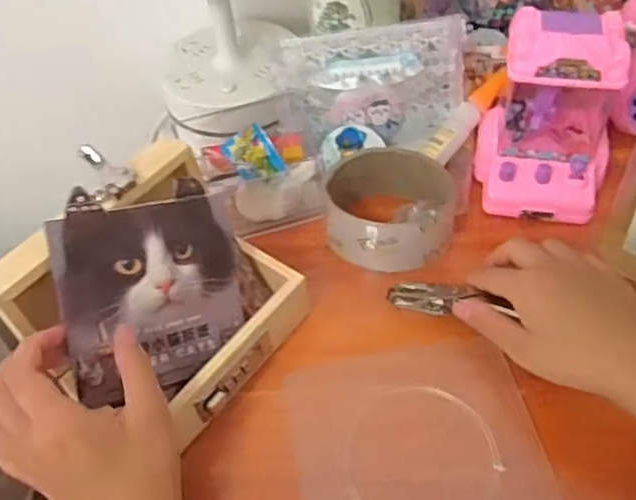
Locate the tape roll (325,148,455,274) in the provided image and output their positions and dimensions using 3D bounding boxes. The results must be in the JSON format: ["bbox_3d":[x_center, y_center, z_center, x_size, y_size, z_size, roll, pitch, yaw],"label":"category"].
[{"bbox_3d":[0.053,-0.028,0.476,0.092,0.047,0.084,-3,49,3],"label":"tape roll"}]

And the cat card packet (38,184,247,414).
[{"bbox_3d":[-0.097,0.022,0.385,0.110,0.117,0.008,-11,8,-36],"label":"cat card packet"}]

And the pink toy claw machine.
[{"bbox_3d":[0.173,-0.099,0.469,0.100,0.124,0.092,12,52,15],"label":"pink toy claw machine"}]

